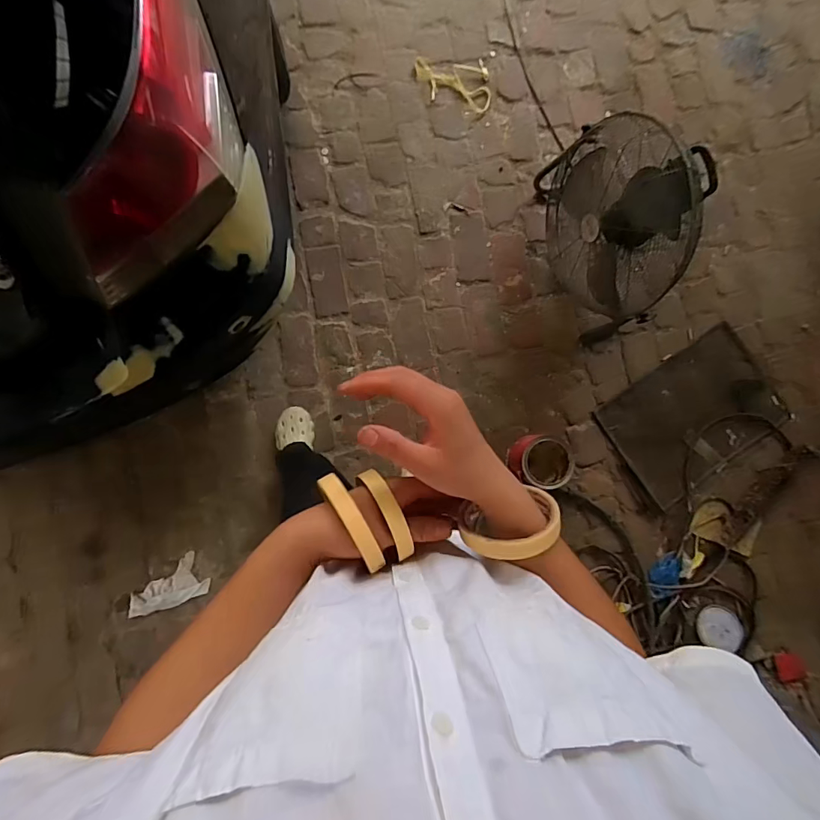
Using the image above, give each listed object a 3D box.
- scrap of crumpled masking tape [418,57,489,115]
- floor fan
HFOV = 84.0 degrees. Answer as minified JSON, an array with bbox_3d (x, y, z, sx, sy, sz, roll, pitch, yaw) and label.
[{"bbox_3d":[0.143,-1.068,1.495,0.238,0.009,0.171,0,88,-3],"label":"scrap of crumpled masking tape"},{"bbox_3d":[0.575,-0.508,1.244,0.215,0.456,0.529,-13,89,-4],"label":"floor fan"}]

